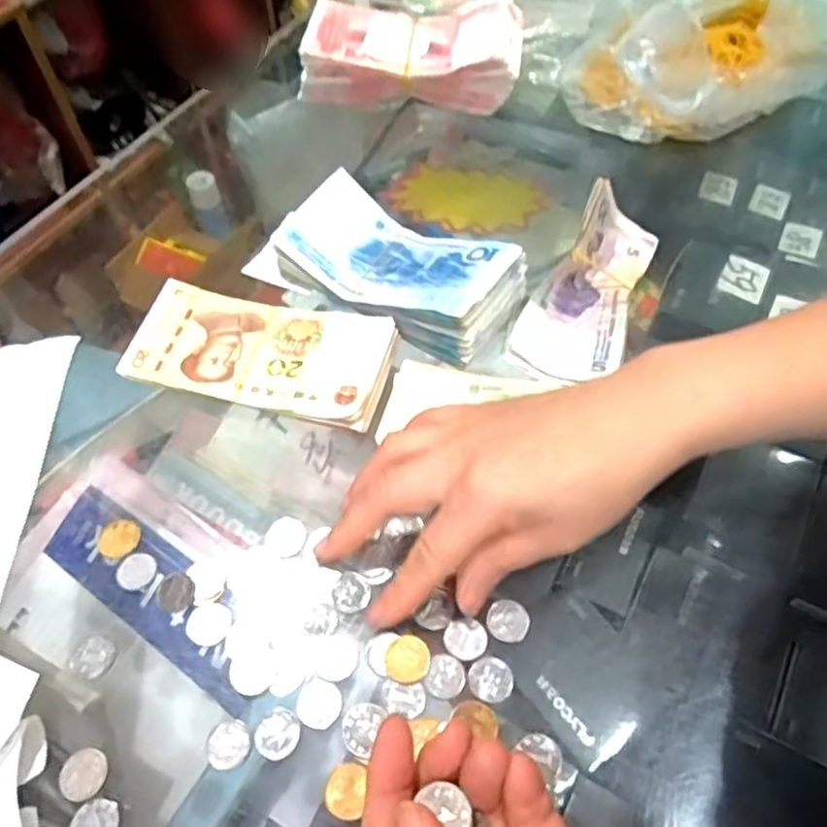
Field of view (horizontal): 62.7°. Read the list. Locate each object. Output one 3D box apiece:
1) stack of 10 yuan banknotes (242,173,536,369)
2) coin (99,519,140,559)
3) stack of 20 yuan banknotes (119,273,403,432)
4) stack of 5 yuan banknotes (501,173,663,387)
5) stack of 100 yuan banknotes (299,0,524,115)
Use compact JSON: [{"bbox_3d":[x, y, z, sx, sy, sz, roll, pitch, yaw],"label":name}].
[{"bbox_3d":[-0.013,-0.090,0.410,0.151,0.035,0.072,28,60,18],"label":"stack of 10 yuan banknotes"},{"bbox_3d":[-0.143,0.061,0.332,0.022,0.004,0.020,-5,51,7],"label":"coin"},{"bbox_3d":[-0.088,-0.036,0.388,0.148,0.010,0.071,12,57,9],"label":"stack of 20 yuan banknotes"},{"bbox_3d":[0.107,-0.076,0.398,0.060,0.034,0.137,22,59,15],"label":"stack of 5 yuan banknotes"},{"bbox_3d":[0.001,-0.287,0.537,0.163,0.050,0.083,7,56,6],"label":"stack of 100 yuan banknotes"}]

